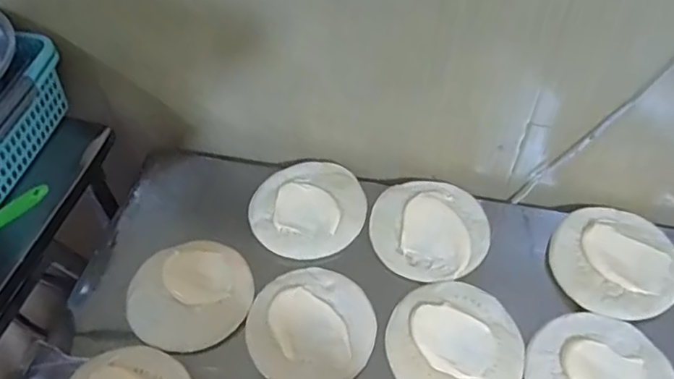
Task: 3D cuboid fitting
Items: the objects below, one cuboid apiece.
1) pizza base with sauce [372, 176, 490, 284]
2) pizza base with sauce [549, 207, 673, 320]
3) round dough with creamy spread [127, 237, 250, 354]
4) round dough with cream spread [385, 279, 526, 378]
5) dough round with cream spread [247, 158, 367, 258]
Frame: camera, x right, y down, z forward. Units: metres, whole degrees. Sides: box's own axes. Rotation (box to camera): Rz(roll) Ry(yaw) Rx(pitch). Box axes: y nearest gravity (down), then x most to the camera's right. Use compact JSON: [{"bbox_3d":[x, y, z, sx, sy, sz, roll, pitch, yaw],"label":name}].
[{"bbox_3d":[0.120,0.047,0.741,0.144,0.014,0.150,-1,52,1],"label":"pizza base with sauce"},{"bbox_3d":[0.341,0.086,0.707,0.143,0.011,0.148,-1,52,1],"label":"pizza base with sauce"},{"bbox_3d":[-0.174,0.121,0.682,0.139,0.013,0.130,-1,52,1],"label":"round dough with creamy spread"},{"bbox_3d":[0.132,0.172,0.645,0.149,0.025,0.142,-1,52,1],"label":"round dough with cream spread"},{"bbox_3d":[-0.035,0.020,0.769,0.145,0.018,0.162,18,55,15],"label":"dough round with cream spread"}]

